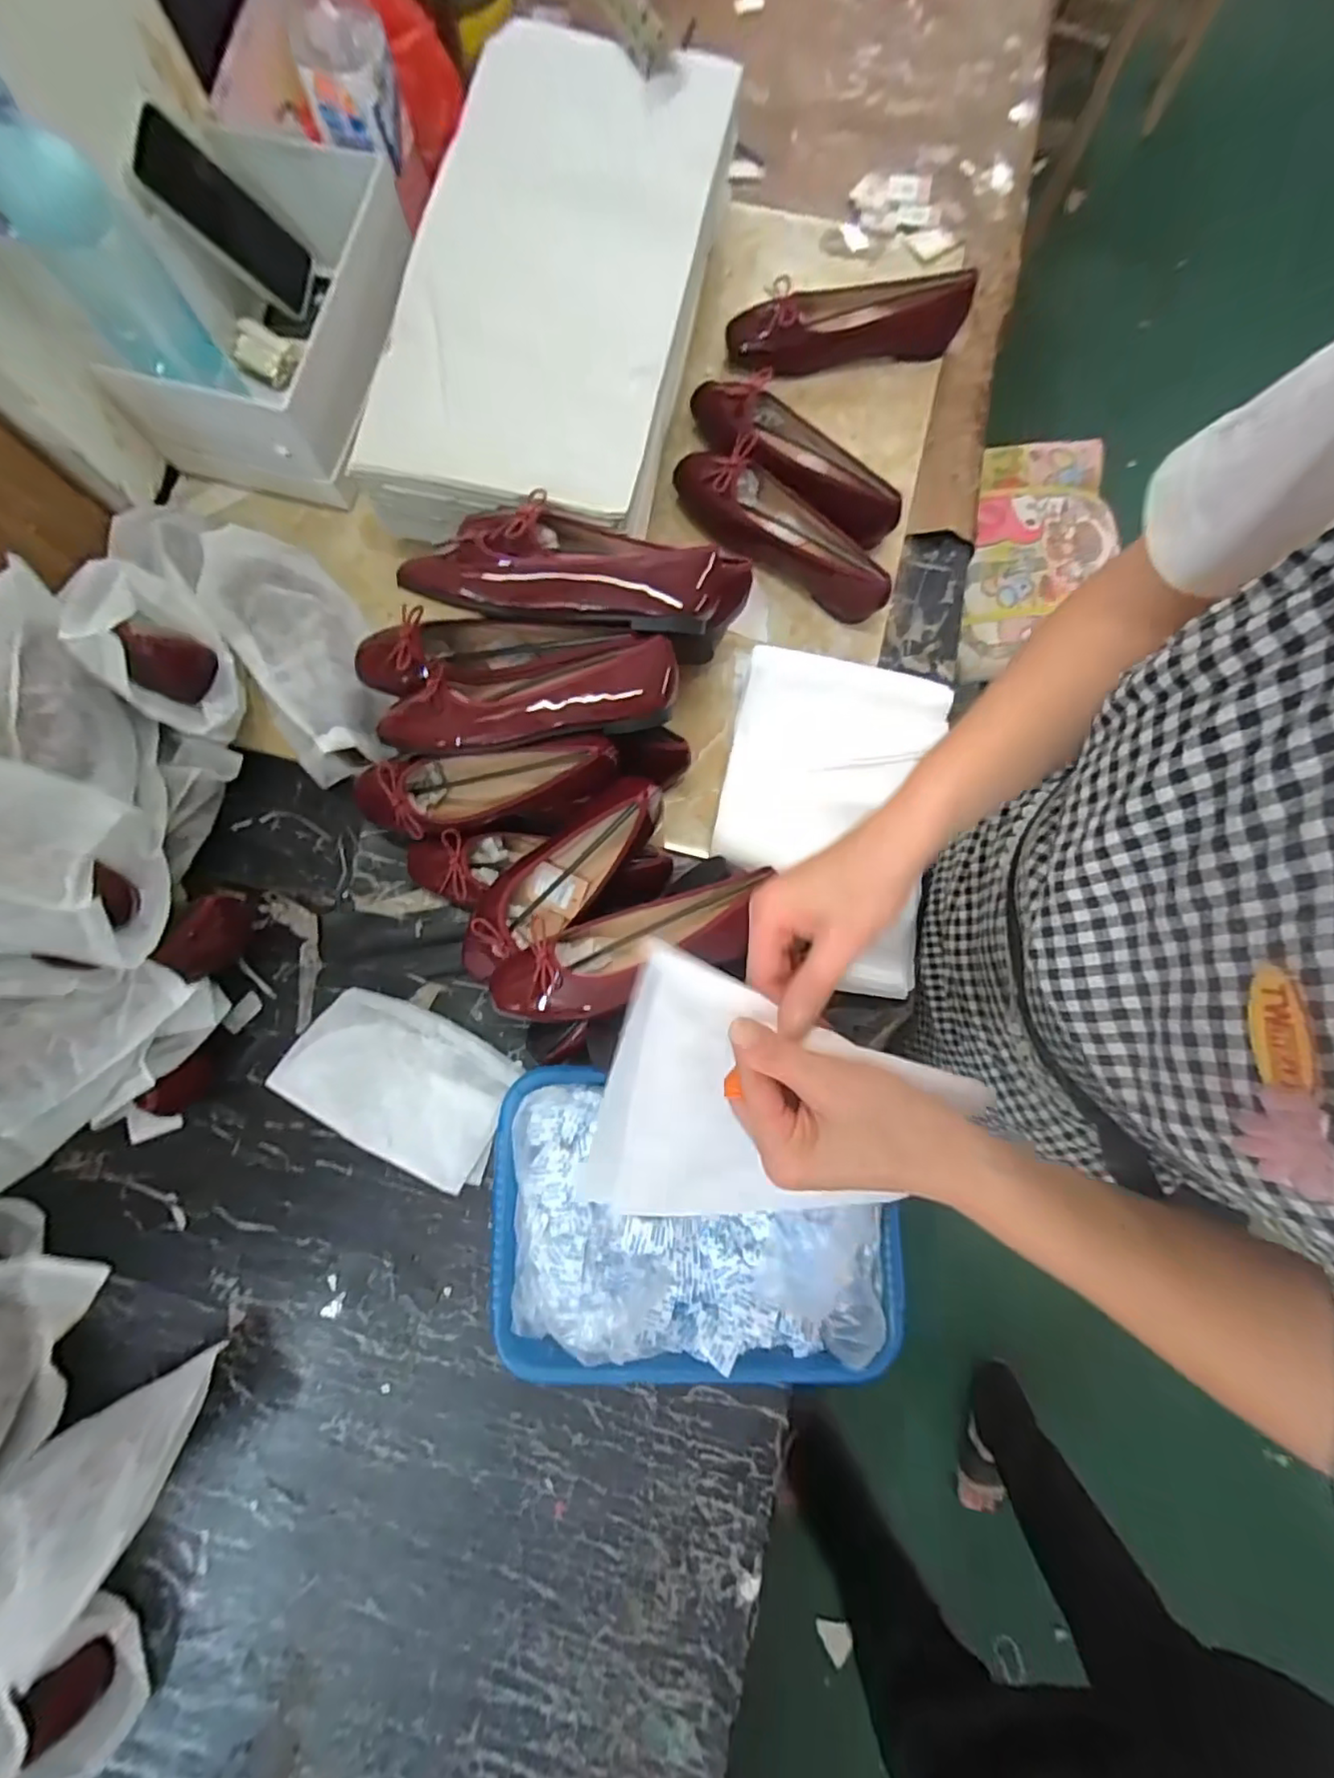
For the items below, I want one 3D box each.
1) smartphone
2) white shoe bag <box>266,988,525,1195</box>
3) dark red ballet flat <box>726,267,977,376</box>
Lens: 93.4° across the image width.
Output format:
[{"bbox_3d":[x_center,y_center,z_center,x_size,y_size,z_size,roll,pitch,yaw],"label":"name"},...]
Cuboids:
[{"bbox_3d":[-0.447,-0.683,0.642,0.013,0.165,0.078,15,92,30],"label":"smartphone"},{"bbox_3d":[-0.241,0.181,0.578,0.194,0.072,0.126,31,82,5],"label":"white shoe bag"},{"bbox_3d":[0.198,-0.625,0.699,0.258,0.075,0.062,-8,81,-1],"label":"dark red ballet flat"}]

